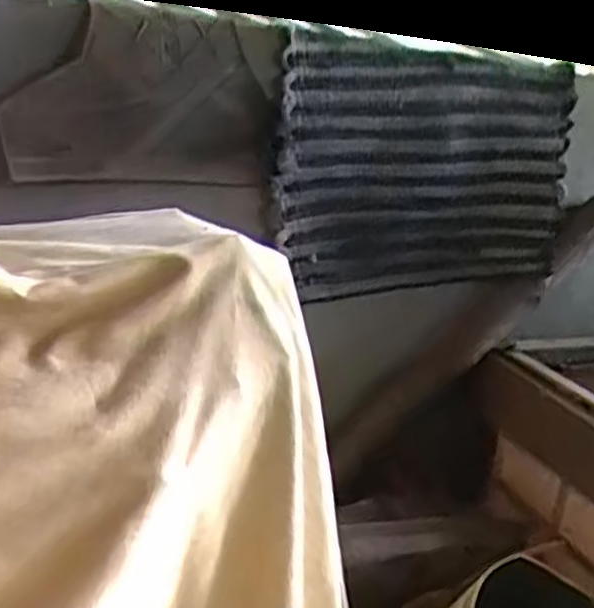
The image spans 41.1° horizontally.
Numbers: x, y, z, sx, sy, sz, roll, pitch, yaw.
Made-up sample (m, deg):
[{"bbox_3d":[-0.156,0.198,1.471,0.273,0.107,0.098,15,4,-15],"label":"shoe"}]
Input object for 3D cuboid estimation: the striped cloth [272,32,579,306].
[{"bbox_3d":[0.147,-0.149,0.910,0.373,0.278,0.052,-4,12,-23],"label":"striped cloth"}]

